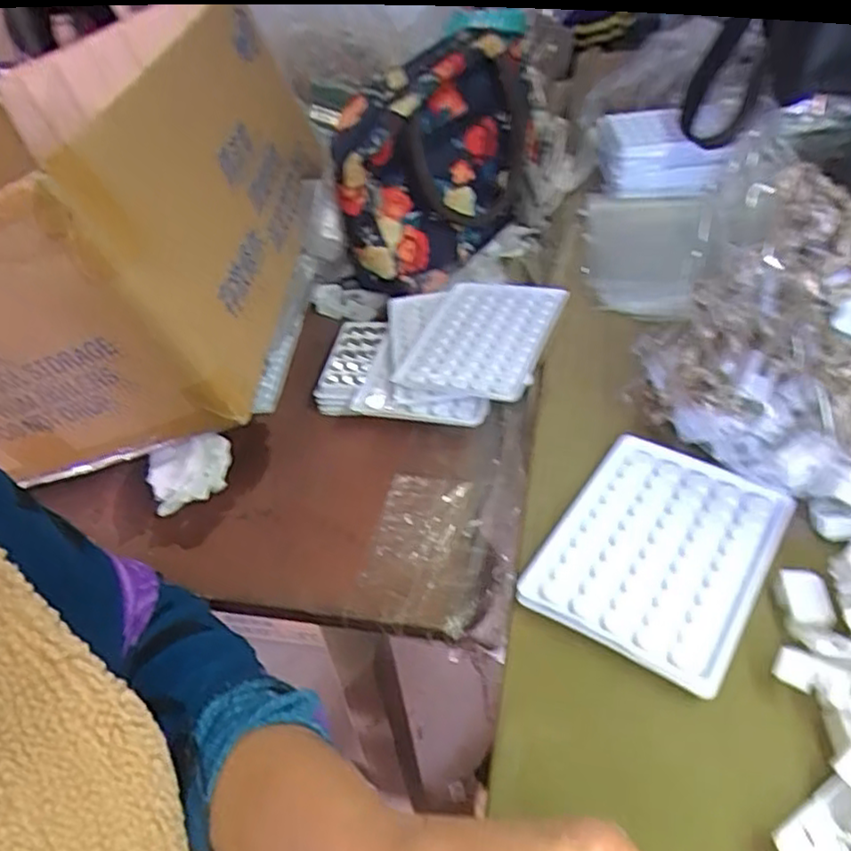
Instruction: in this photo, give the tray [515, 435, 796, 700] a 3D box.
[{"bbox_3d":[0.117,0.063,0.354,0.096,0.014,0.127,22,49,29],"label":"tray"}]

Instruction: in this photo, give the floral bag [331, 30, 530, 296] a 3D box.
[{"bbox_3d":[0.016,-0.234,0.610,0.119,0.141,0.239,8,44,17],"label":"floral bag"}]

